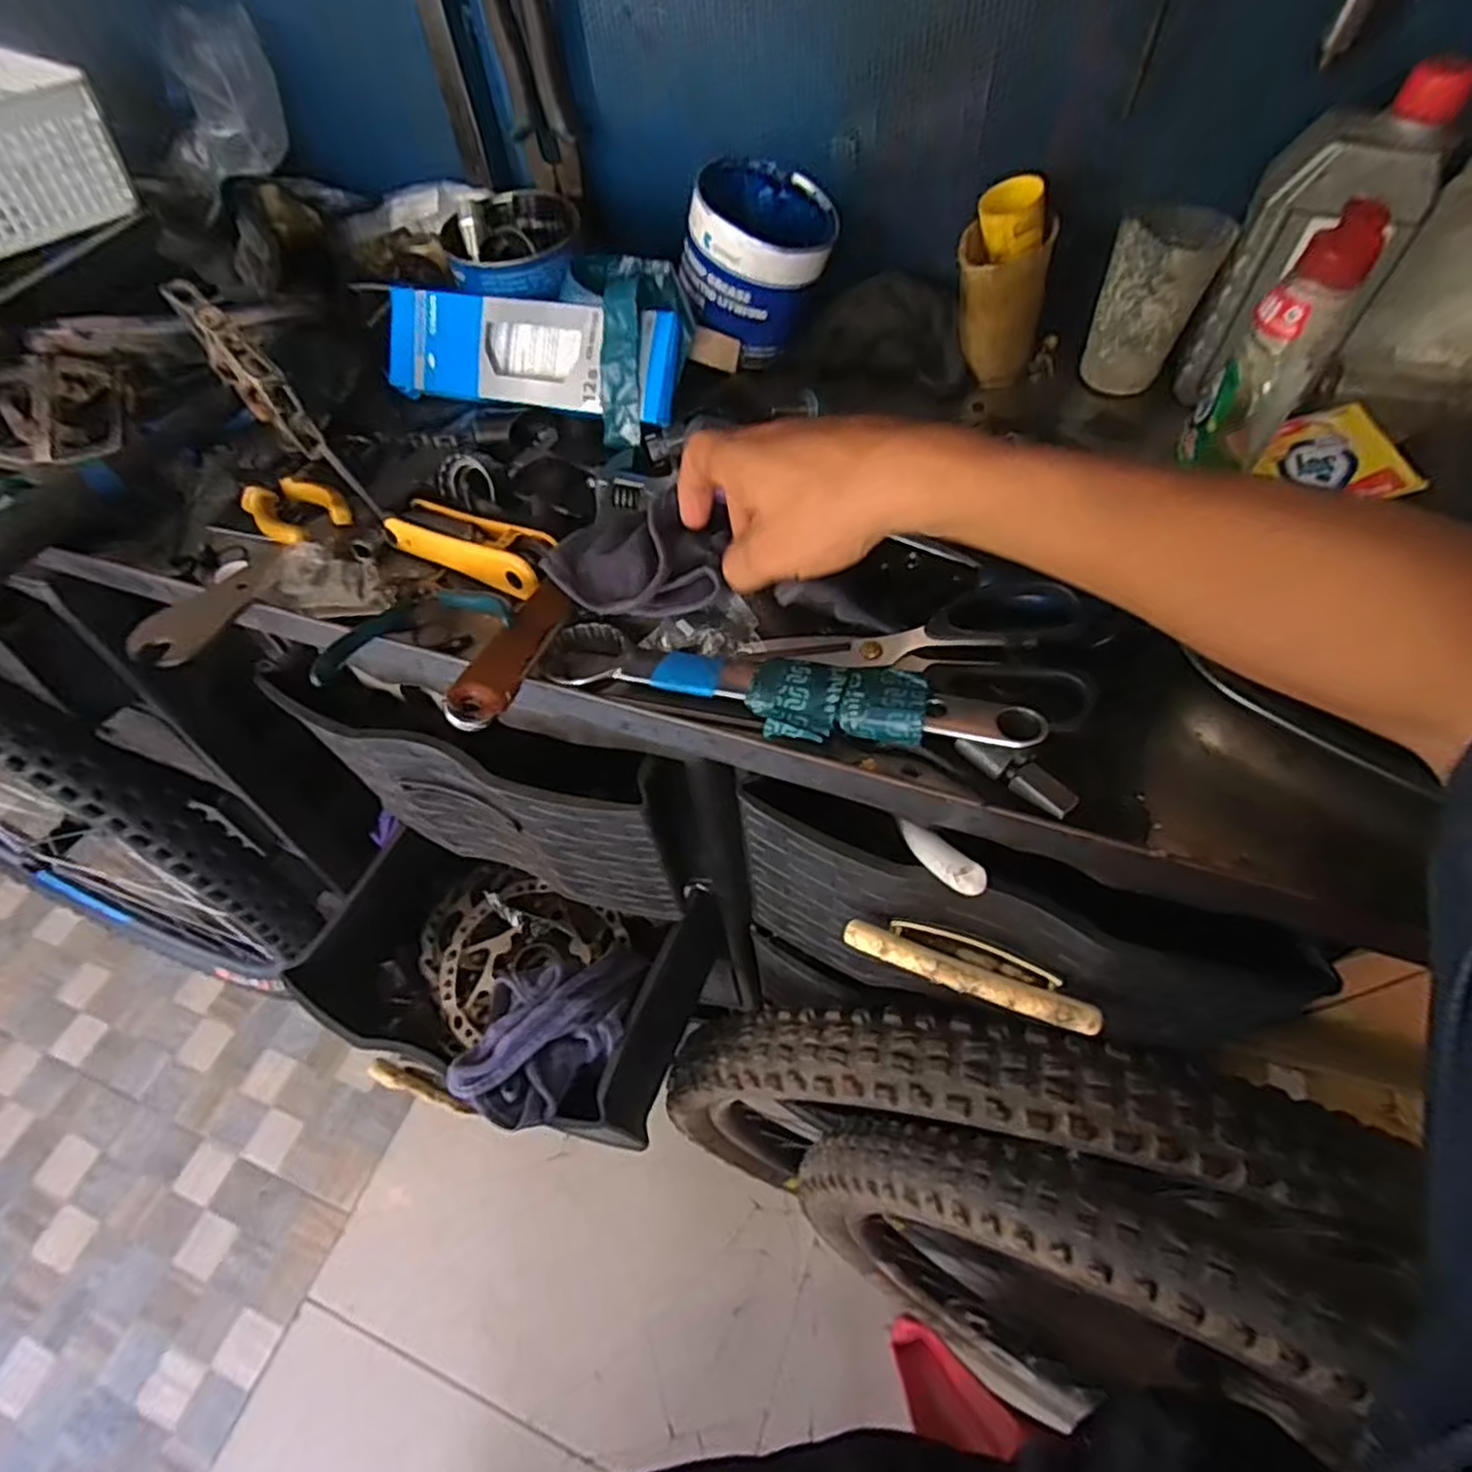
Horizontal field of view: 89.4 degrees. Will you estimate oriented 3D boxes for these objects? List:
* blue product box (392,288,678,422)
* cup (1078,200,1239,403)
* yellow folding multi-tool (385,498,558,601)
[{"bbox_3d":[-0.148,-0.270,0.525,0.234,0.072,0.030,15,13,20],"label":"blue product box"},{"bbox_3d":[0.274,-0.287,0.496,0.060,0.096,0.067,26,61,20],"label":"cup"},{"bbox_3d":[-0.164,-0.120,0.459,0.125,0.030,0.036,24,61,19],"label":"yellow folding multi-tool"}]

